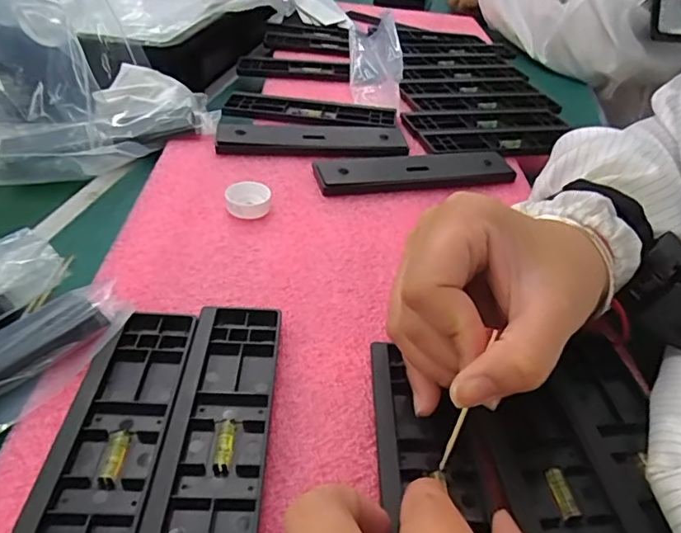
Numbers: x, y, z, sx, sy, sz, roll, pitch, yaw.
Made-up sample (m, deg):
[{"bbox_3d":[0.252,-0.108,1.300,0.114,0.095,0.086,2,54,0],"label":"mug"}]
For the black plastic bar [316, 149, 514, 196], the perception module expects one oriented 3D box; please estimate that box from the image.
[{"bbox_3d":[0.059,-0.078,0.424,0.160,0.008,0.046,-7,40,-13],"label":"black plastic bar"}]

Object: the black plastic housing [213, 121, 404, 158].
[{"bbox_3d":[-0.023,-0.112,0.454,0.156,0.012,0.056,0,39,-5],"label":"black plastic housing"}]

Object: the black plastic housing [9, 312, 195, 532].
[{"bbox_3d":[-0.097,0.076,0.215,0.045,0.009,0.158,2,39,-2],"label":"black plastic housing"}]

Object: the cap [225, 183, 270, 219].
[{"bbox_3d":[-0.064,-0.046,0.372,0.030,0.014,0.030,3,39,-2],"label":"cap"}]

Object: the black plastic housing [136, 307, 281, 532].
[{"bbox_3d":[-0.053,0.074,0.223,0.041,0.009,0.157,2,39,-3],"label":"black plastic housing"}]

